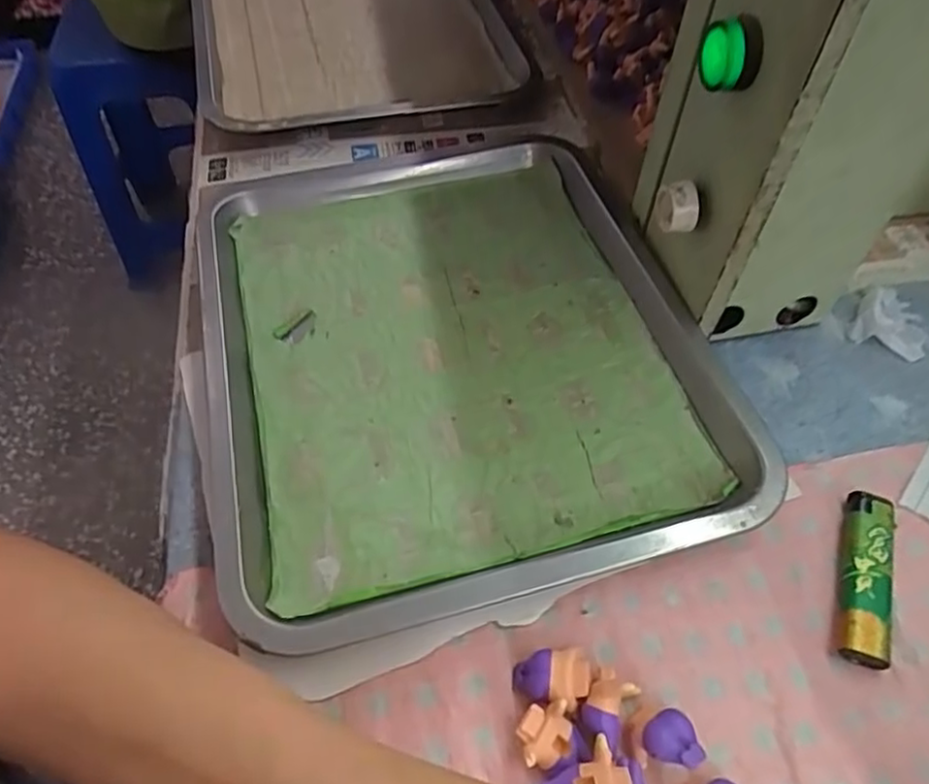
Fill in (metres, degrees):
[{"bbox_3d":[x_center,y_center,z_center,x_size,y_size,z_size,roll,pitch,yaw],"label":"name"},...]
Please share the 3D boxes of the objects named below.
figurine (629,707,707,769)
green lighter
[{"bbox_3d":[0.076,0.134,0.255,0.022,0.025,0.019,7,54,3],"label":"figurine"},{"bbox_3d":[0.184,0.084,0.303,0.020,0.011,0.084,21,56,12],"label":"green lighter"}]

